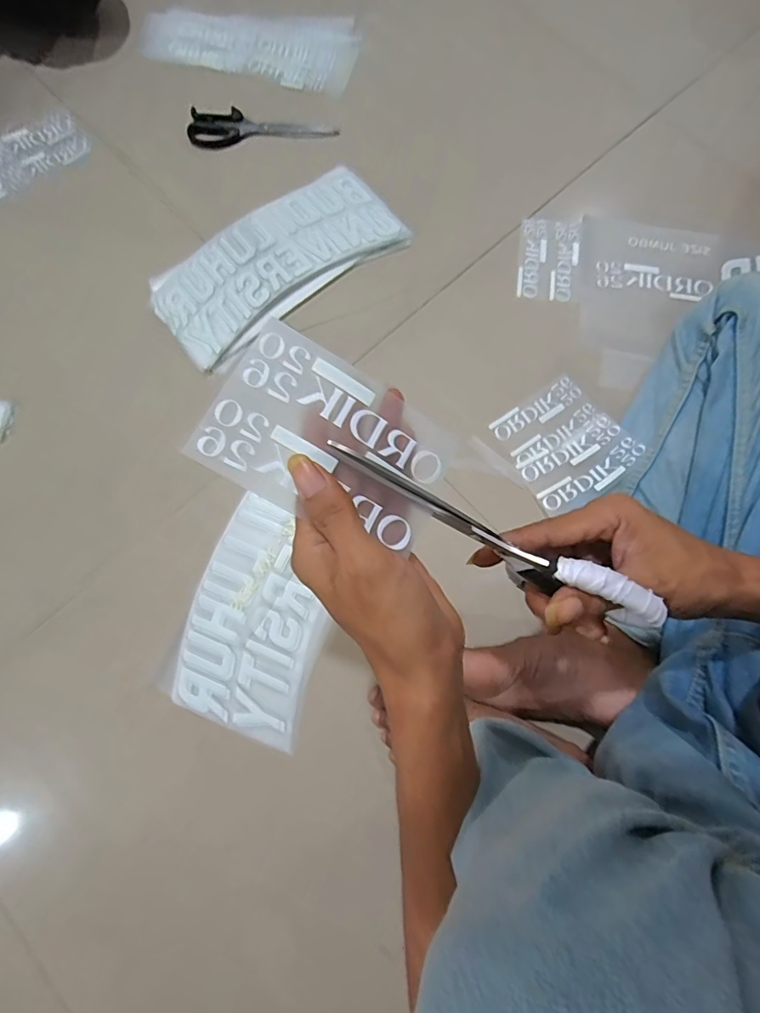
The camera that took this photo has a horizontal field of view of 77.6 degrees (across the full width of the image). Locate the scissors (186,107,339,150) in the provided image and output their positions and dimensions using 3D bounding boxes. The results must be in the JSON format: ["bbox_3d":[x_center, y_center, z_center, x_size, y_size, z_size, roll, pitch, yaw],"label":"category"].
[{"bbox_3d":[-0.159,-0.513,0.640,0.197,0.015,0.053,1,76,0],"label":"scissors"}]

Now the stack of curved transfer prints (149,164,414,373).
[{"bbox_3d":[-0.132,-0.307,0.588,0.305,0.031,0.159,-38,80,-9],"label":"stack of curved transfer prints"}]

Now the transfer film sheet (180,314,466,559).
[{"bbox_3d":[-0.022,-0.032,0.244,0.123,0.005,0.081,28,79,-15],"label":"transfer film sheet"}]

